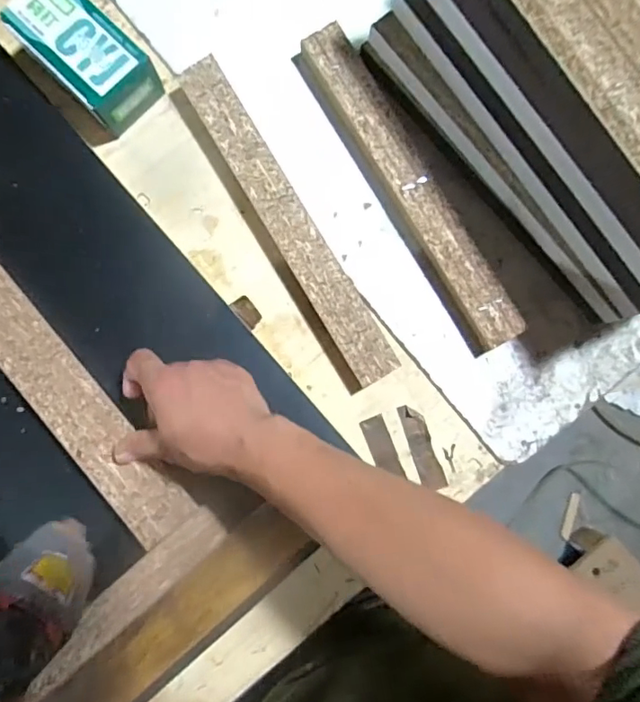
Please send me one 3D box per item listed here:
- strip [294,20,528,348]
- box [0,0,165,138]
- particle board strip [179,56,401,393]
[{"bbox_3d":[0.076,-0.141,0.434,0.036,0.020,0.305,-30,87,-2],"label":"strip"},{"bbox_3d":[-0.197,-0.247,0.430,0.068,0.055,0.116,-45,87,-3],"label":"box"},{"bbox_3d":[-0.028,-0.110,0.433,0.040,0.022,0.305,-29,87,-2],"label":"particle board strip"}]

